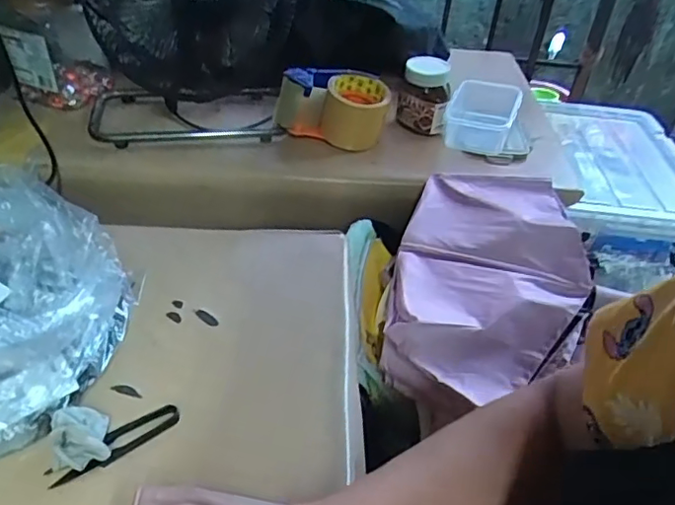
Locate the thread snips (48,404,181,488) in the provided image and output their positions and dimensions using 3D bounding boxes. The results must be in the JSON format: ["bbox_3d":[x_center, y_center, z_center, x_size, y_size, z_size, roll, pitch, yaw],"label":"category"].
[{"bbox_3d":[-0.168,0.146,0.436,0.098,0.011,0.025,-29,49,-33],"label":"thread snips"}]

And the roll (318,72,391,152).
[{"bbox_3d":[0.029,-0.201,0.822,0.085,0.082,0.081,16,41,15],"label":"roll"}]

